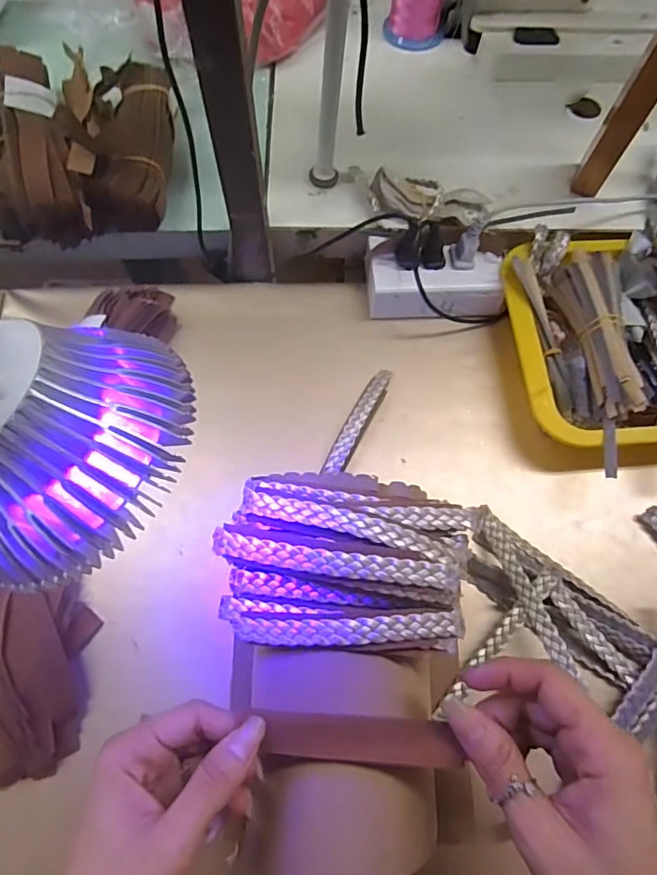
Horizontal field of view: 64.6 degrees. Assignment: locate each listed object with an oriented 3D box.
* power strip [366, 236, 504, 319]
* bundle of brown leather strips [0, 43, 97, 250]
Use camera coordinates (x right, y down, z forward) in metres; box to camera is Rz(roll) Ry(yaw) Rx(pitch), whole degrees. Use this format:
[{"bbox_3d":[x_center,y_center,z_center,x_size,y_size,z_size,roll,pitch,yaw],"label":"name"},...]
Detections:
[{"bbox_3d":[0.097,-0.144,0.486,0.122,0.042,0.064,2,67,-1],"label":"power strip"},{"bbox_3d":[-0.259,-0.257,0.468,0.119,0.074,0.179,-14,69,-7],"label":"bundle of brown leather strips"}]

